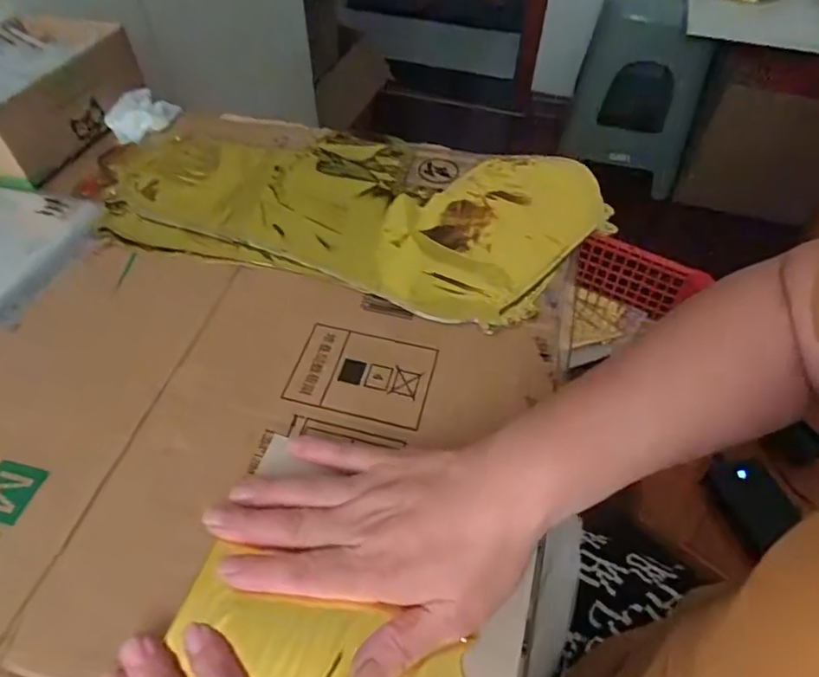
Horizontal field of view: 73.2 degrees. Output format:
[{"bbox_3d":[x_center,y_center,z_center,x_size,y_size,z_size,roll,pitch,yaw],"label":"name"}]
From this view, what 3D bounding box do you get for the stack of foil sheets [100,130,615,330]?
[{"bbox_3d":[-0.056,-0.116,0.471,0.421,0.011,0.202,9,52,7],"label":"stack of foil sheets"}]

